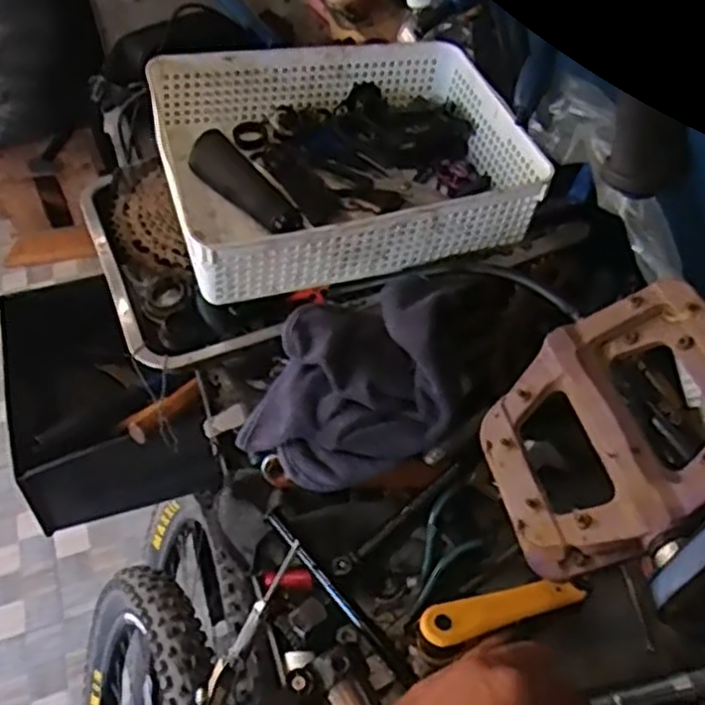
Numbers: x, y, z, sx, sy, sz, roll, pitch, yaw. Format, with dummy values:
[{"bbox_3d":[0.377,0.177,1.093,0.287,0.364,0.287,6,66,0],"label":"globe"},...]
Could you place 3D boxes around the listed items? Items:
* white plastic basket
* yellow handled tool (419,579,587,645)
[{"bbox_3d":[-0.004,-0.186,0.707,0.319,0.100,0.259,-14,50,-11],"label":"white plastic basket"},{"bbox_3d":[0.108,0.182,0.539,0.120,0.018,0.028,-14,50,-10],"label":"yellow handled tool"}]

